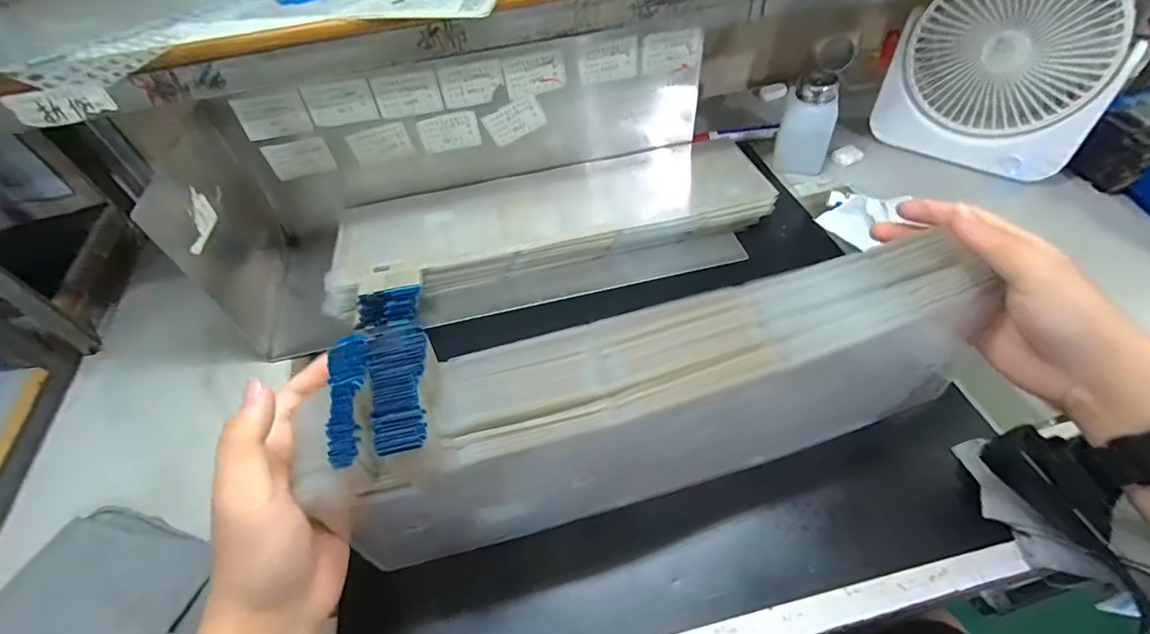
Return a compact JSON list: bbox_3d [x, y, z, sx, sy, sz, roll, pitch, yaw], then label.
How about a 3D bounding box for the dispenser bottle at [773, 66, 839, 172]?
[{"bbox_3d":[0.260,-0.216,0.583,0.054,0.097,0.041,13,53,16],"label":"dispenser bottle"}]

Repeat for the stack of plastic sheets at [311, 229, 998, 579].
[{"bbox_3d":[0.058,0.050,0.334,0.391,0.131,0.102,-12,50,-12],"label":"stack of plastic sheets"}]

